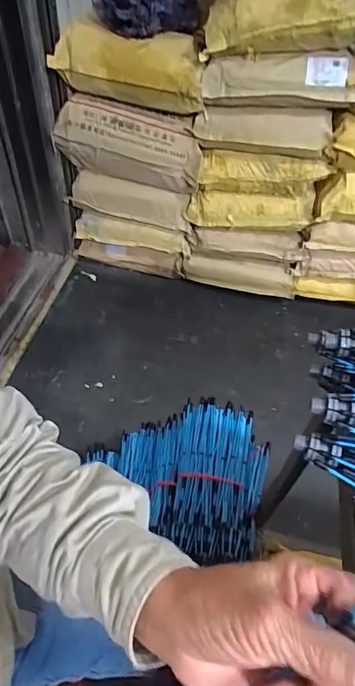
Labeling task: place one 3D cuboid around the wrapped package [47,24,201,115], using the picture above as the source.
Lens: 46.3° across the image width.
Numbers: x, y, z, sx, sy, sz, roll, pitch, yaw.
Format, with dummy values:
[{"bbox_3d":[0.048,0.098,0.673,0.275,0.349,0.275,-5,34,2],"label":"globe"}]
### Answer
[{"bbox_3d":[-0.136,-0.768,1.170,0.424,0.164,0.143,9,50,2],"label":"wrapped package"}]

